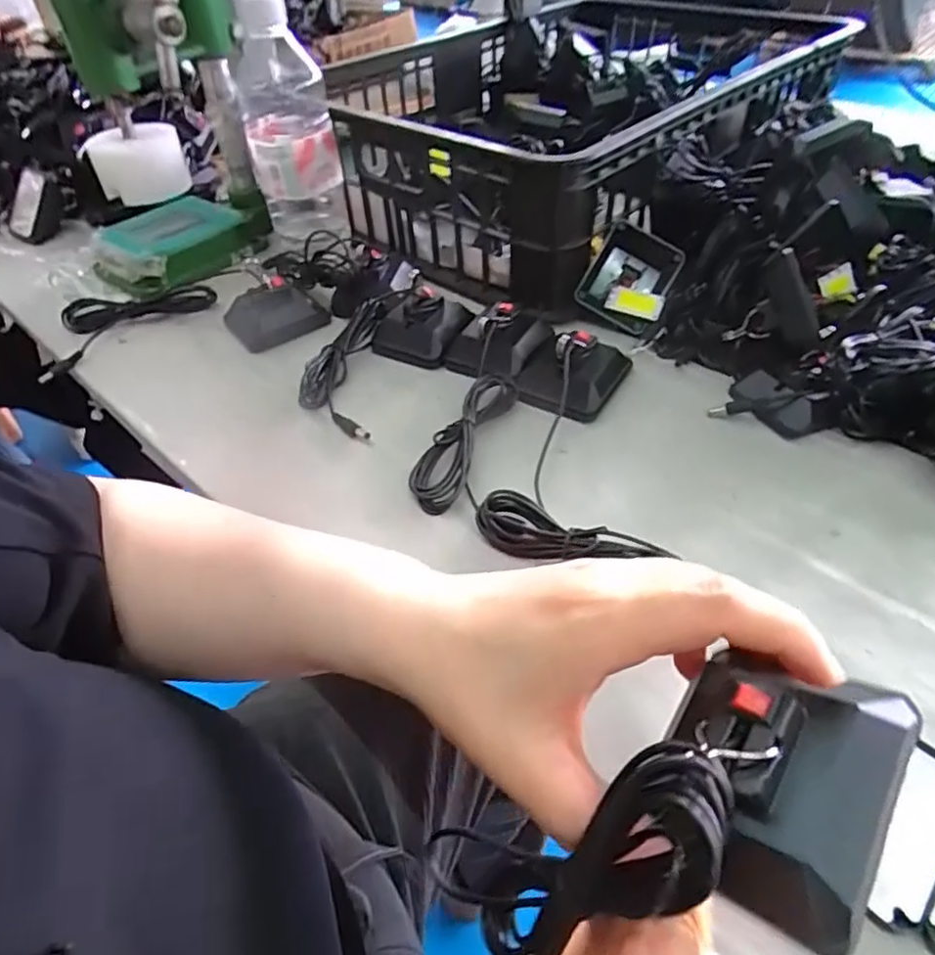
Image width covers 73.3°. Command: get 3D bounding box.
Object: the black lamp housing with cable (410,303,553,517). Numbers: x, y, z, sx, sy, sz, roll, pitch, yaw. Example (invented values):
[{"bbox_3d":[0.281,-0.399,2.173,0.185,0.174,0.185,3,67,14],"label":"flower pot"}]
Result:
[{"bbox_3d":[0.016,-0.061,0.449,0.085,0.042,0.189,3,45,7],"label":"black lamp housing with cable"}]

